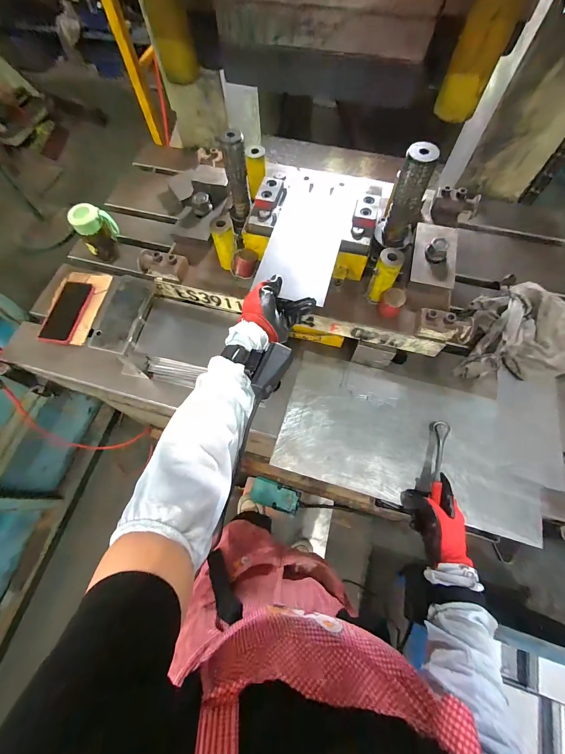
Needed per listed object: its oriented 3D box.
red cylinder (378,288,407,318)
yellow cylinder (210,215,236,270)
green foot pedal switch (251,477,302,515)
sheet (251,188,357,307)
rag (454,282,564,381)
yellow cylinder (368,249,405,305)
[{"bbox_3d":[0.195,-0.132,0.549,0.039,0.041,0.037,29,71,13],"label":"red cylinder"},{"bbox_3d":[-0.106,-0.250,0.579,0.039,0.088,0.040,-12,67,-4],"label":"yellow cylinder"},{"bbox_3d":[-0.025,0.490,1.269,0.213,0.059,0.100,25,69,-10],"label":"green foot pedal switch"},{"bbox_3d":[0.044,-0.241,0.539,0.126,0.007,0.246,16,70,9],"label":"sheet"},{"bbox_3d":[0.497,-0.097,0.656,0.234,0.072,0.191,2,67,2],"label":"rag"},{"bbox_3d":[0.179,-0.176,0.547,0.042,0.097,0.038,26,70,11],"label":"yellow cylinder"}]

